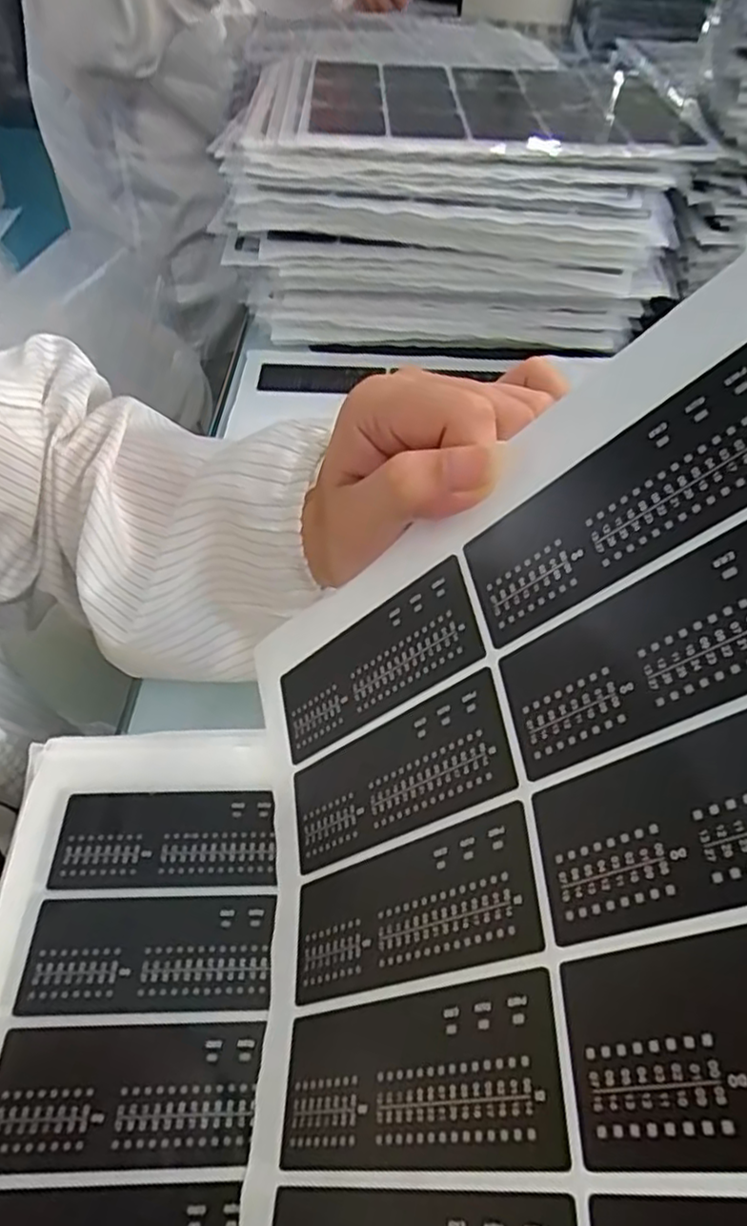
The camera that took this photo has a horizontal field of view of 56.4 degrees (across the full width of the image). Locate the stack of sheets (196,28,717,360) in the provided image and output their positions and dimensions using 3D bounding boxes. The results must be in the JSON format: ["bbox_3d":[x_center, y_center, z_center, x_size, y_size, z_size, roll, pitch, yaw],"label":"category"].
[{"bbox_3d":[0.067,-0.338,0.567,0.326,0.133,0.241,5,50,4],"label":"stack of sheets"}]

